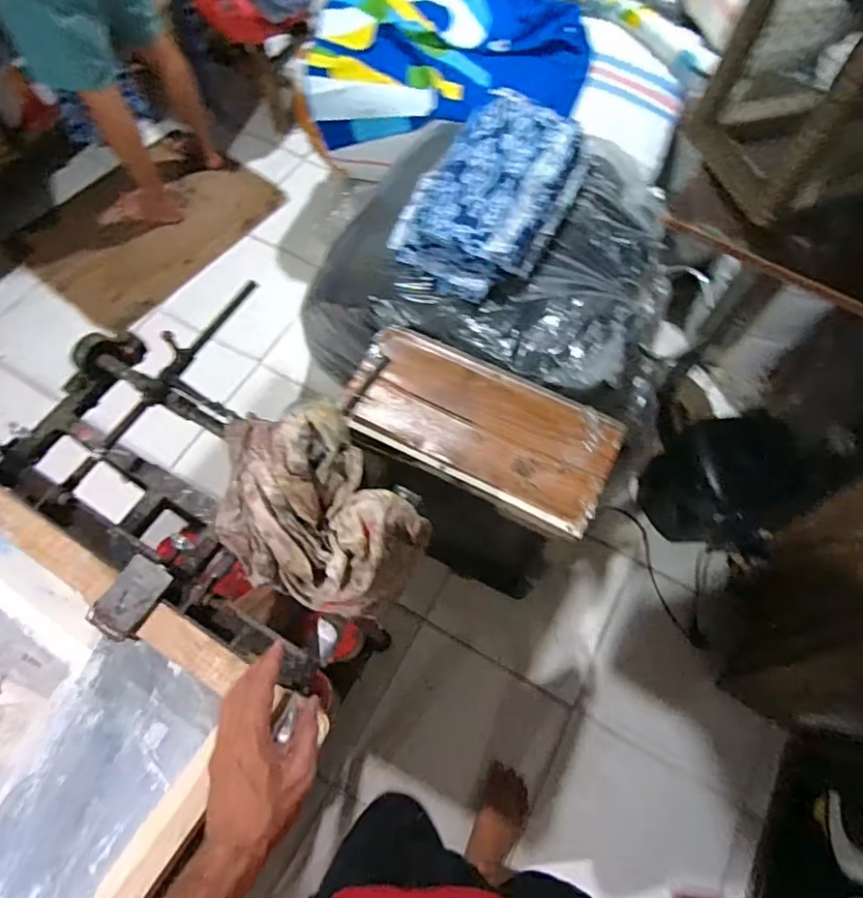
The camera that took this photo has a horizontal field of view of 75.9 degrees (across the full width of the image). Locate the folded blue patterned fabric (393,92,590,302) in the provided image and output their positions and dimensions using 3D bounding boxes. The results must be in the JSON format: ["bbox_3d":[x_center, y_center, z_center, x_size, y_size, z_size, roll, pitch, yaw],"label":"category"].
[{"bbox_3d":[0.112,-0.494,1.074,0.288,0.126,0.407,28,67,11],"label":"folded blue patterned fabric"}]

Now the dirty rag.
[{"bbox_3d":[-0.153,0.069,0.668,0.284,0.134,0.200,37,70,15],"label":"dirty rag"}]

